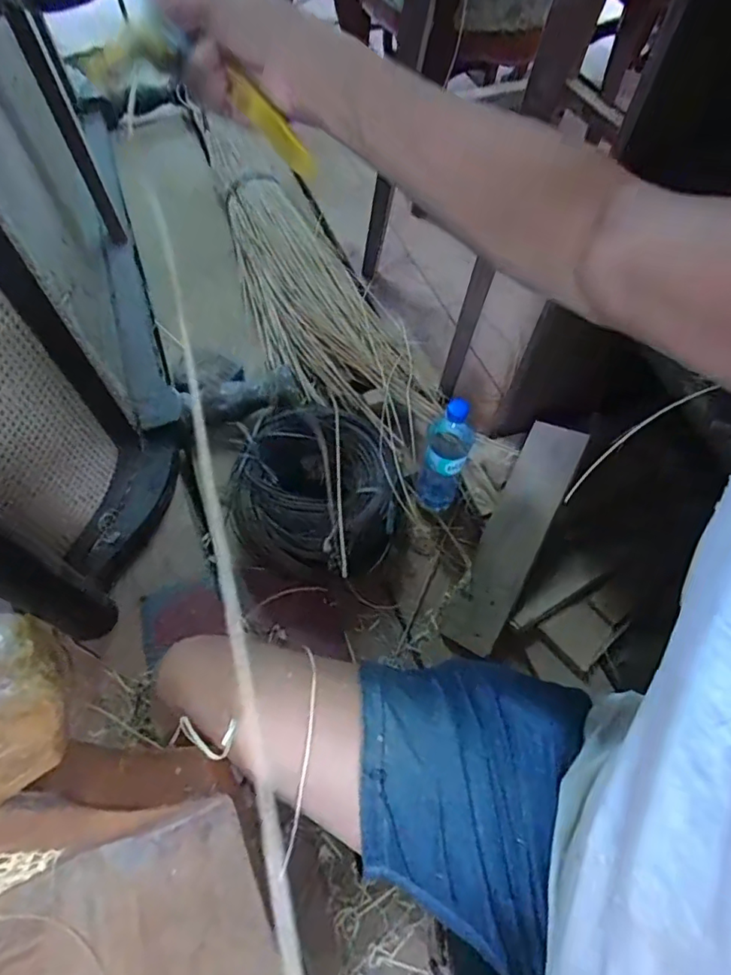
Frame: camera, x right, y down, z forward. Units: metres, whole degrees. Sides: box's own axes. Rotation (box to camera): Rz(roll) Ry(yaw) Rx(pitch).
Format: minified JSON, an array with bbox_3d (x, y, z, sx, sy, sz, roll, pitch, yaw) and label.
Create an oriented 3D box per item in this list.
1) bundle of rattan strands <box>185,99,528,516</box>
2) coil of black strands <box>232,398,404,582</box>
[{"bbox_3d":[-0.063,-0.341,1.149,0.278,0.121,0.982,-22,62,-14],"label":"bundle of rattan strands"},{"bbox_3d":[-0.078,-0.004,0.902,0.275,0.114,0.275,14,59,7],"label":"coil of black strands"}]

